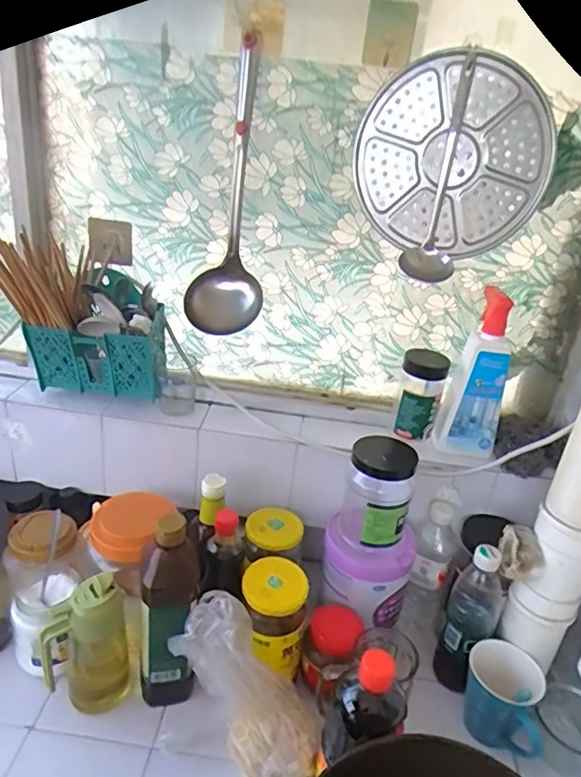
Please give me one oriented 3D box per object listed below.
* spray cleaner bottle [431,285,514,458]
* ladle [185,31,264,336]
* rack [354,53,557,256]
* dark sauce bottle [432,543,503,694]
[{"bbox_3d":[0.270,-0.016,0.780,0.083,0.227,0.069,12,25,12],"label":"spray cleaner bottle"},{"bbox_3d":[-0.080,-0.250,0.706,0.100,0.343,0.093,2,25,-10],"label":"ladle"},{"bbox_3d":[0.210,-0.295,0.704,0.240,0.227,0.015,10,17,6],"label":"rack"},{"bbox_3d":[0.243,0.314,0.737,0.065,0.214,0.057,20,28,26],"label":"dark sauce bottle"}]

